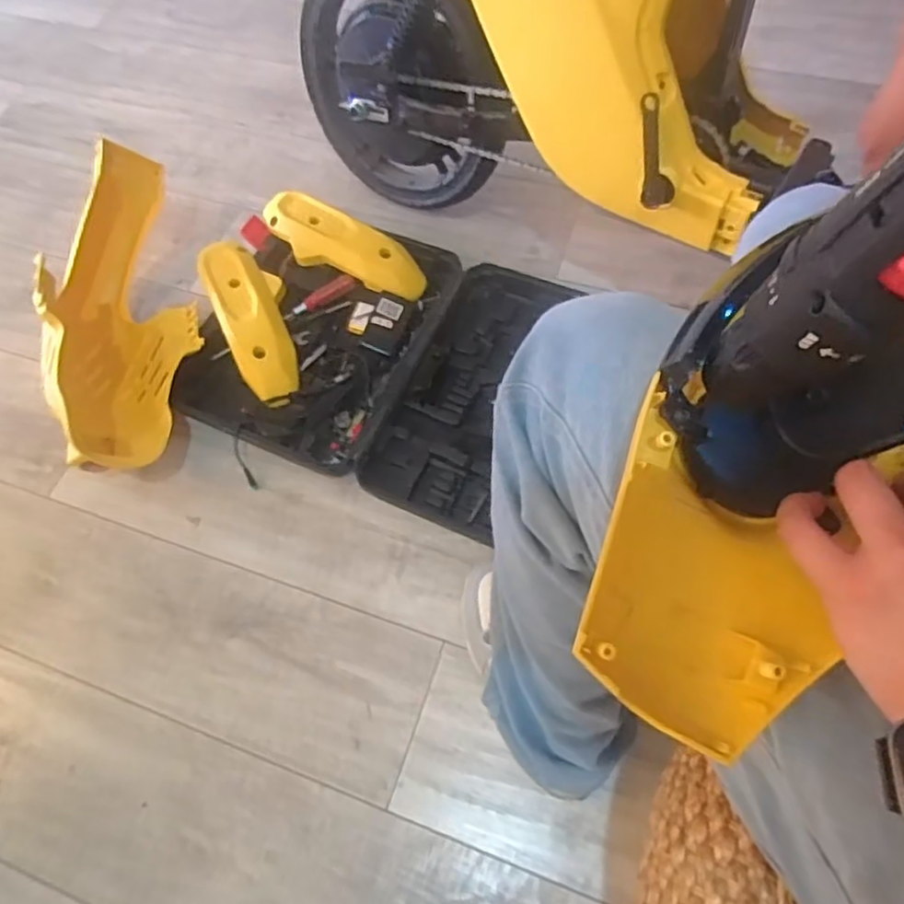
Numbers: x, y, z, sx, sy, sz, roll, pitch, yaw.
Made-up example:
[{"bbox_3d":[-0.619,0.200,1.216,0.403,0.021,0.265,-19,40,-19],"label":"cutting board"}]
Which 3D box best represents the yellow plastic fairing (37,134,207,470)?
[{"bbox_3d":[-0.503,-0.212,0.922,0.216,0.192,0.496,-8,77,-1],"label":"yellow plastic fairing"}]

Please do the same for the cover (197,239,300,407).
[{"bbox_3d":[-0.303,-0.211,0.996,0.108,0.055,0.303,-25,64,-9],"label":"cover"}]

